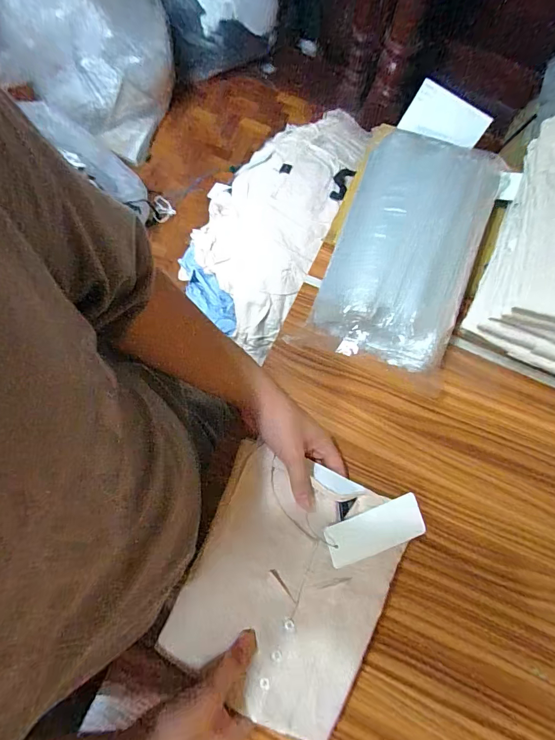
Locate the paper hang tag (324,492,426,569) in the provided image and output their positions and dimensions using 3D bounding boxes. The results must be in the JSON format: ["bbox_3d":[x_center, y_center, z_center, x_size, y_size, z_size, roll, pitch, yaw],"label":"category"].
[{"bbox_3d":[0.112,0.183,0.450,0.117,0.004,0.046,-17,79,-13],"label":"paper hang tag"}]

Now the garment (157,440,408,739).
[{"bbox_3d":[0.010,0.236,0.428,0.205,0.028,0.241,23,76,8],"label":"garment"}]

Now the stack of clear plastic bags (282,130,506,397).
[{"bbox_3d":[0.158,-0.139,0.511,0.173,0.106,0.299,21,76,7],"label":"stack of clear plastic bags"}]

